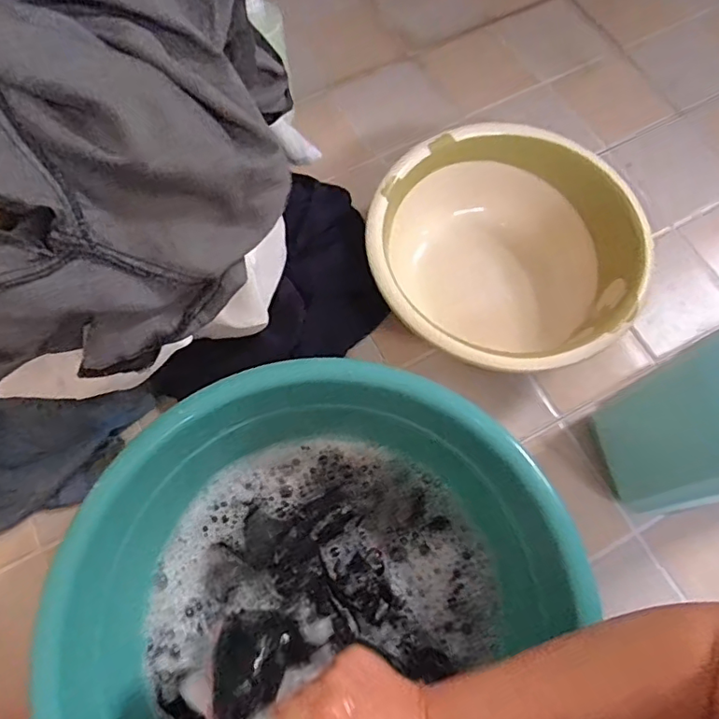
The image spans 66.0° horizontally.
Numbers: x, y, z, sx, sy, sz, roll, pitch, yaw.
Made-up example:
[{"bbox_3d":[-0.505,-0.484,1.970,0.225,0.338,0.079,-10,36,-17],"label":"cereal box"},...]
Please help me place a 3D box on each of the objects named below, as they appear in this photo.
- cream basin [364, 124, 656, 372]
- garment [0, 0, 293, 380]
[{"bbox_3d":[0.166,-0.124,0.675,0.305,0.117,0.295,1,70,-2],"label":"cream basin"},{"bbox_3d":[-0.234,-0.159,0.413,0.373,0.176,0.301,-14,71,-7],"label":"garment"}]

